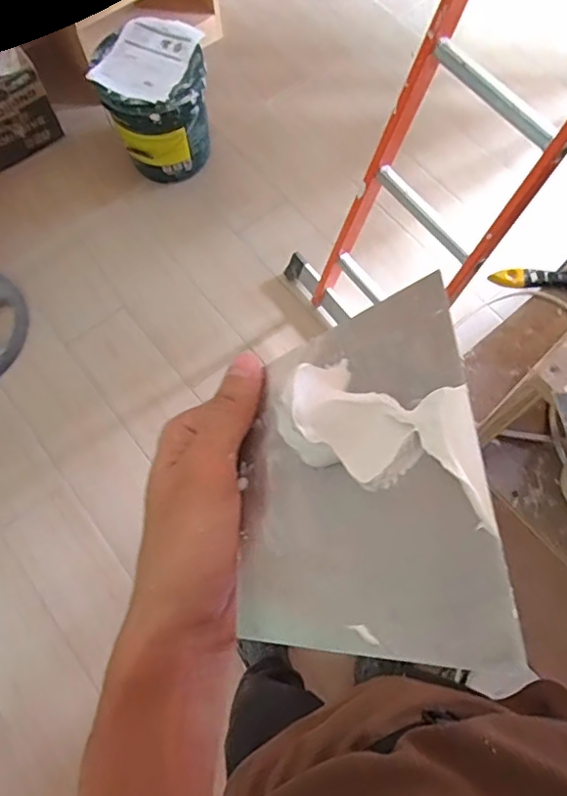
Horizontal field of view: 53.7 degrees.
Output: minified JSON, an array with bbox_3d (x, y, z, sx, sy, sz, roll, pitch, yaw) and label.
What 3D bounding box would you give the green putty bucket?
[{"bbox_3d":[-0.368,-0.881,1.685,0.294,0.329,0.299,0,70,1],"label":"green putty bucket"}]

